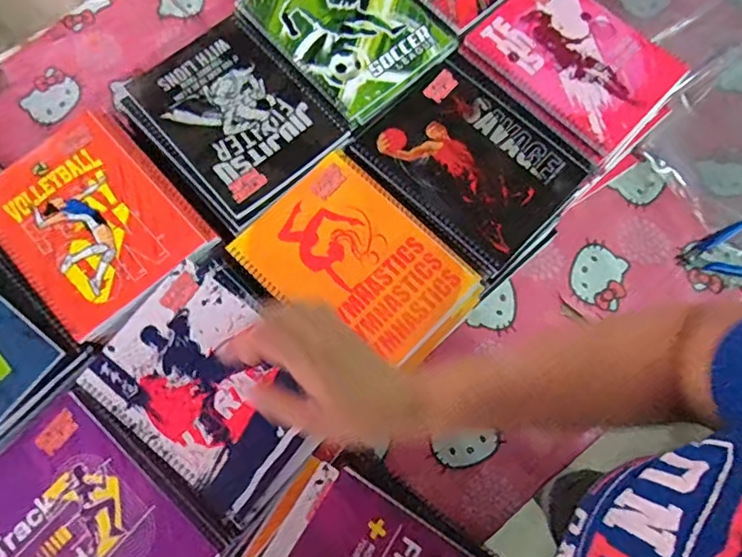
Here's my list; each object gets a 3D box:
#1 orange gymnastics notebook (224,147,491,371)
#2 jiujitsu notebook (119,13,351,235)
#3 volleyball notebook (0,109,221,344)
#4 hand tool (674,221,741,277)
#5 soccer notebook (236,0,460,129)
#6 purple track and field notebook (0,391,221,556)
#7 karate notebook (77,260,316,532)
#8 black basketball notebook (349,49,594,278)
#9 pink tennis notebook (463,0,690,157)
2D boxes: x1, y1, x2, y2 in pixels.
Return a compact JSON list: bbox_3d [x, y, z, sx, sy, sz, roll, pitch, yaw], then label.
[{"bbox_3d":[-0.011,-0.012,0.534,0.209,0.020,0.151,43,79,10],"label":"orange gymnastics notebook"},{"bbox_3d":[-0.143,-0.171,0.563,0.161,0.010,0.201,-42,79,-11],"label":"jiujitsu notebook"},{"bbox_3d":[-0.280,-0.058,0.537,0.205,0.013,0.170,44,79,10],"label":"volleyball notebook"},{"bbox_3d":[0.454,-0.036,0.705,0.114,0.016,0.084,-3,75,-1],"label":"hand tool"},{"bbox_3d":[-0.028,-0.282,0.602,0.158,0.009,0.204,-40,79,-10],"label":"soccer notebook"},{"bbox_3d":[-0.248,0.216,0.456,0.198,0.009,0.147,42,79,10],"label":"purple track and field notebook"},{"bbox_3d":[-0.141,0.096,0.492,0.203,0.010,0.151,38,78,9],"label":"karate notebook"},{"bbox_3d":[0.106,-0.127,0.557,0.171,0.008,0.198,-43,80,-11],"label":"black basketball notebook"},{"bbox_3d":[0.222,-0.242,0.589,0.198,0.014,0.145,44,79,10],"label":"pink tennis notebook"}]

